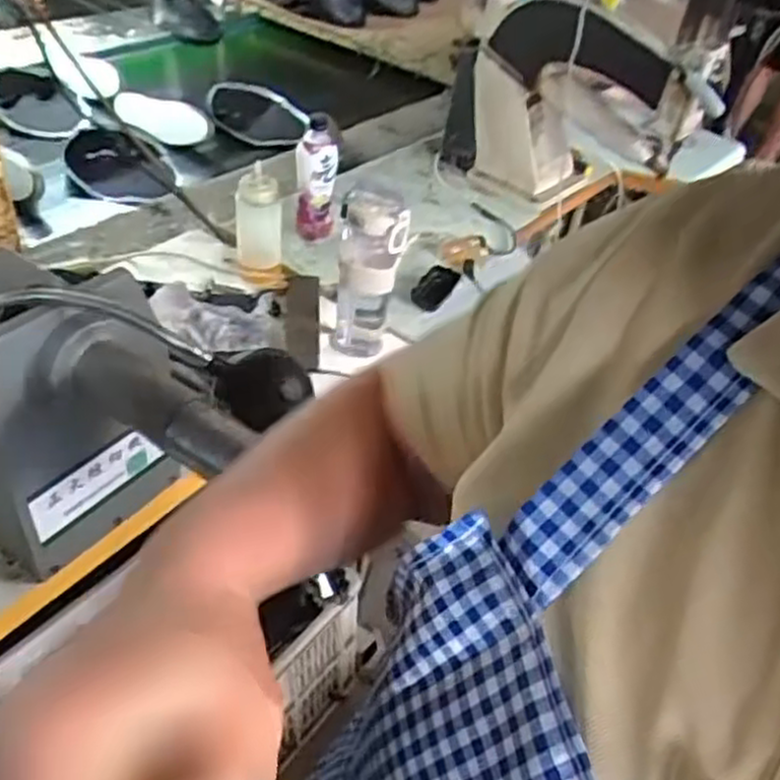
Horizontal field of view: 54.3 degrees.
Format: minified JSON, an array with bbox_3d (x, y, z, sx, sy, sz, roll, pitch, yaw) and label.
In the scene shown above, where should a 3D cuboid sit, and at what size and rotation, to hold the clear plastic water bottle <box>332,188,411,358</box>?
[{"bbox_3d":[-0.027,-0.167,1.045,0.089,0.238,0.108,7,41,0],"label":"clear plastic water bottle"}]

